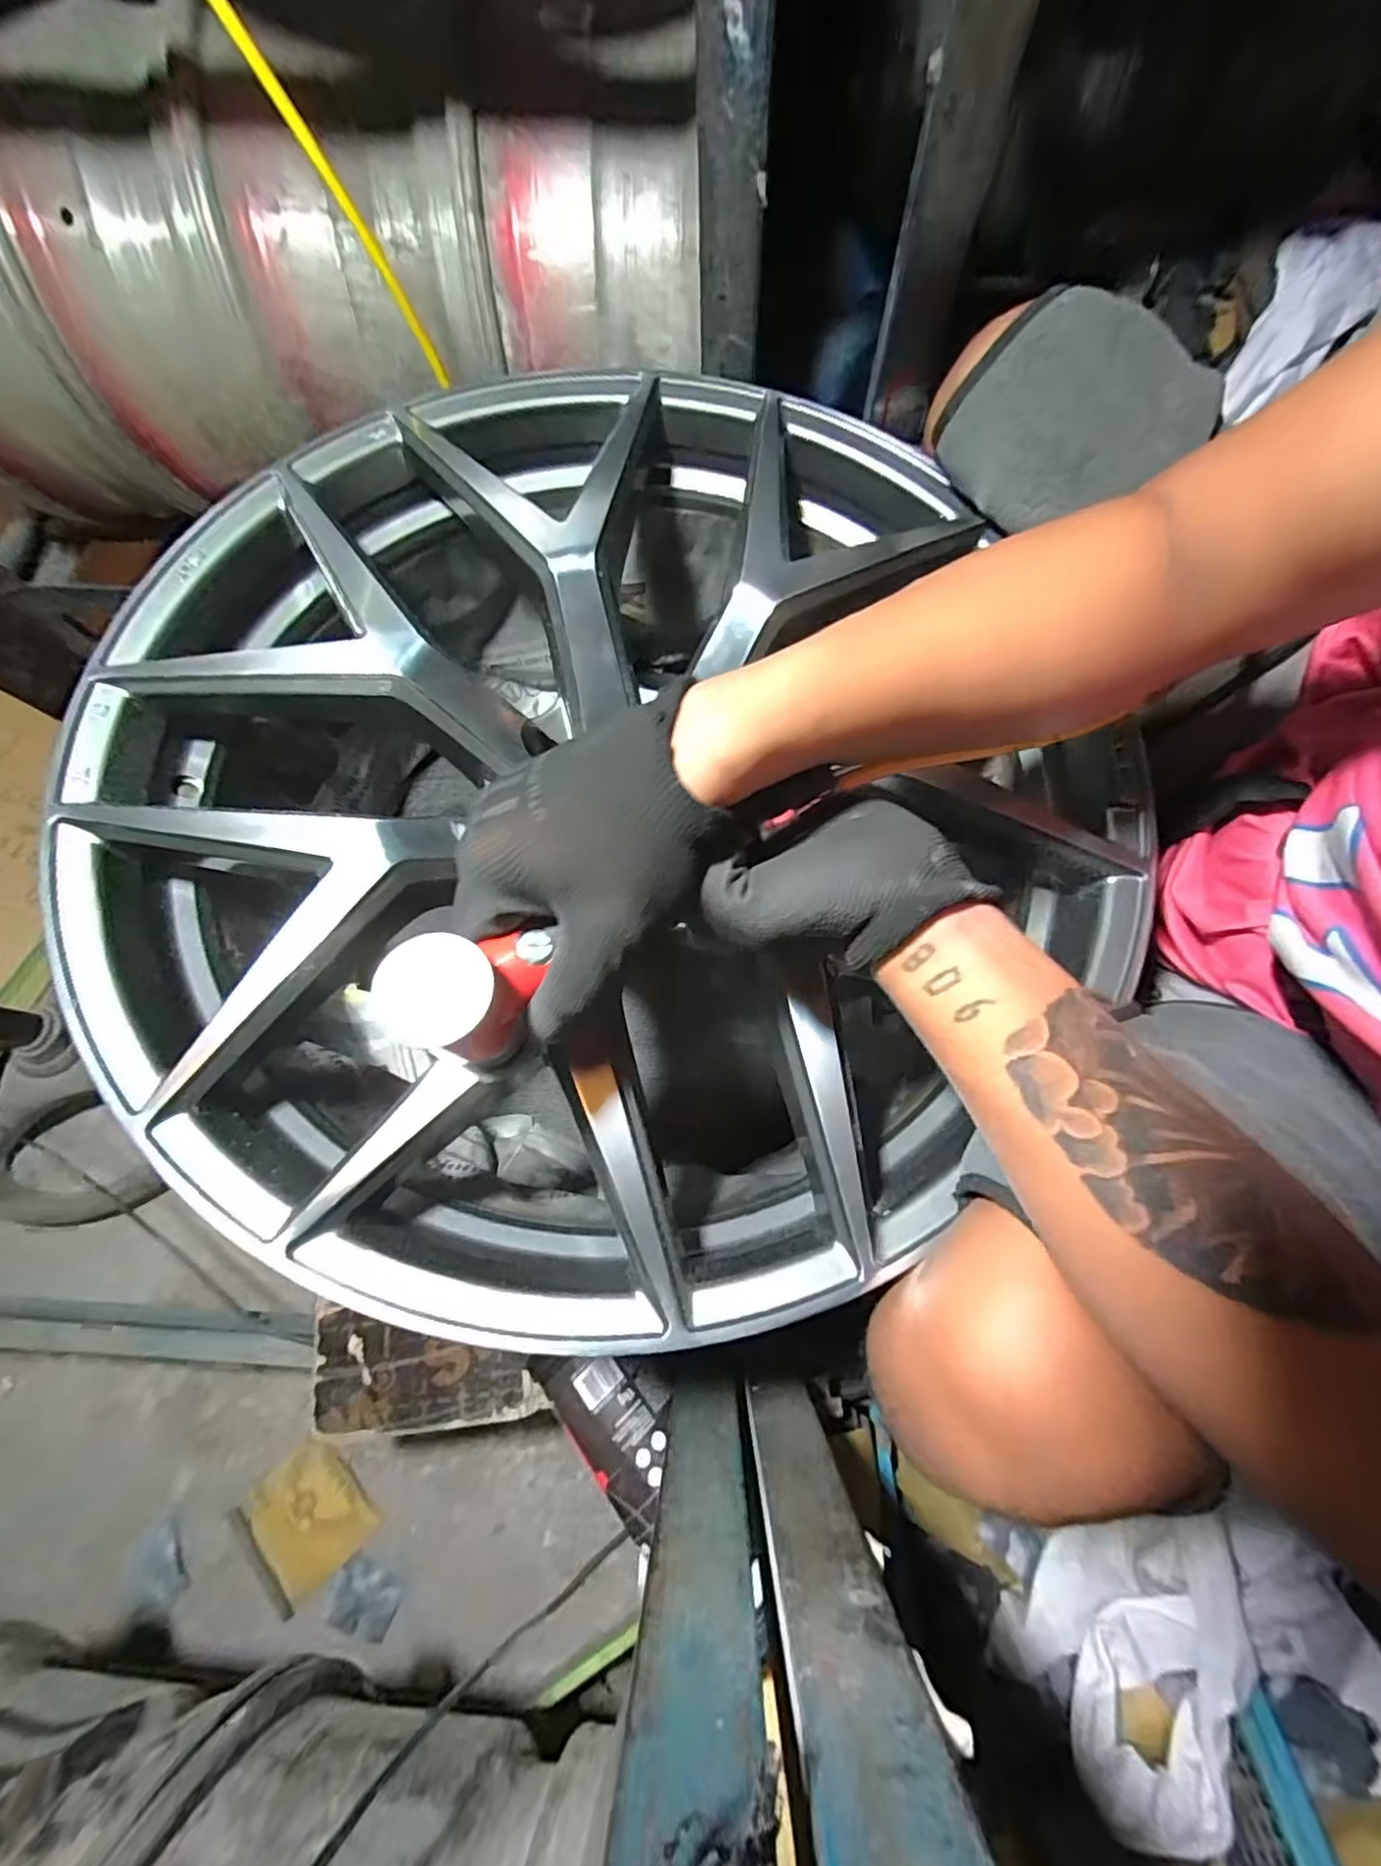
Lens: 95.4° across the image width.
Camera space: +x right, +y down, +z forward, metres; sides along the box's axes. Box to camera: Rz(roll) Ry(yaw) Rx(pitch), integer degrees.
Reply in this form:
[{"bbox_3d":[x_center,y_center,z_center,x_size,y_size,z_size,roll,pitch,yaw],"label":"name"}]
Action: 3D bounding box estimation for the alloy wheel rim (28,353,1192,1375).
[{"bbox_3d":[-0.052,-0.082,0.460,0.571,0.215,0.610,0,71,1],"label":"alloy wheel rim"}]

